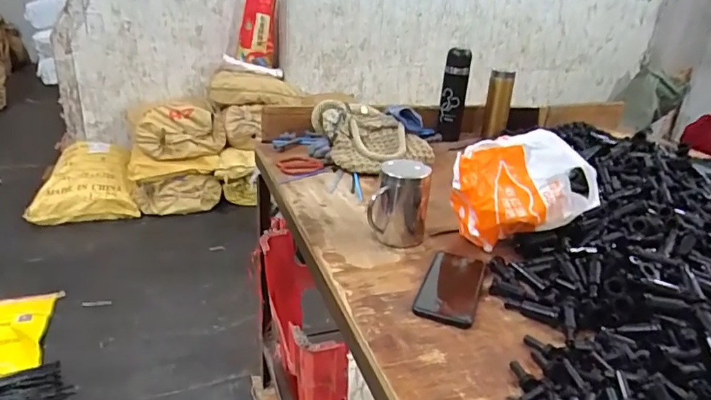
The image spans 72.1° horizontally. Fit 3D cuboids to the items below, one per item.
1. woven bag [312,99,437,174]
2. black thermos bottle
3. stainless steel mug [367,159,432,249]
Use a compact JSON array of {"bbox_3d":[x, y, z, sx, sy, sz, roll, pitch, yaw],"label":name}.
[{"bbox_3d":[0.040,-0.137,1.078,0.198,0.112,0.202,-12,29,-32],"label":"woven bag"},{"bbox_3d":[0.251,-0.265,1.252,0.060,0.225,0.054,9,25,9],"label":"black thermos bottle"},{"bbox_3d":[0.069,0.004,0.758,0.080,0.121,0.085,10,25,13],"label":"stainless steel mug"}]

